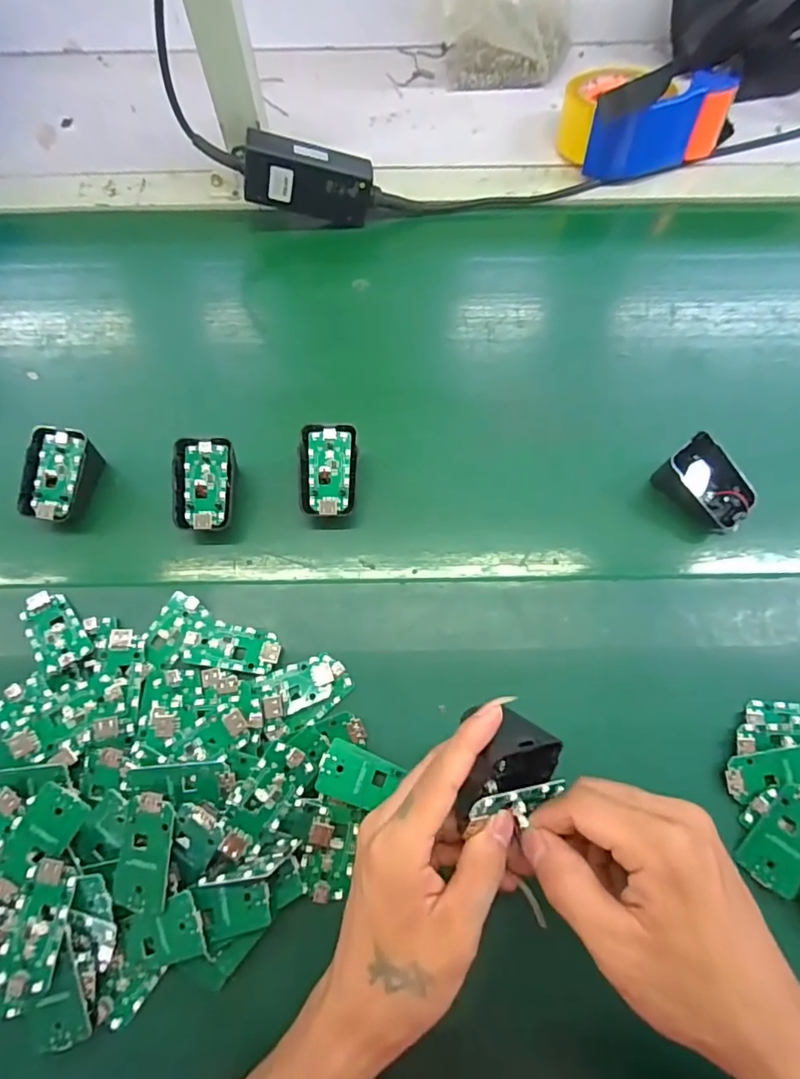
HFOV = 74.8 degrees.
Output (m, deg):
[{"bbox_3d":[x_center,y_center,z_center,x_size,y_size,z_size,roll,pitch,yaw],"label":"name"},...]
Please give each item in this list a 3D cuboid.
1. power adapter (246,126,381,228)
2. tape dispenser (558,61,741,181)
[{"bbox_3d":[-0.083,-0.334,0.488,0.118,0.049,0.030,4,66,-16],"label":"power adapter"},{"bbox_3d":[0.246,-0.433,0.527,0.161,0.080,0.099,-15,68,-6],"label":"tape dispenser"}]

